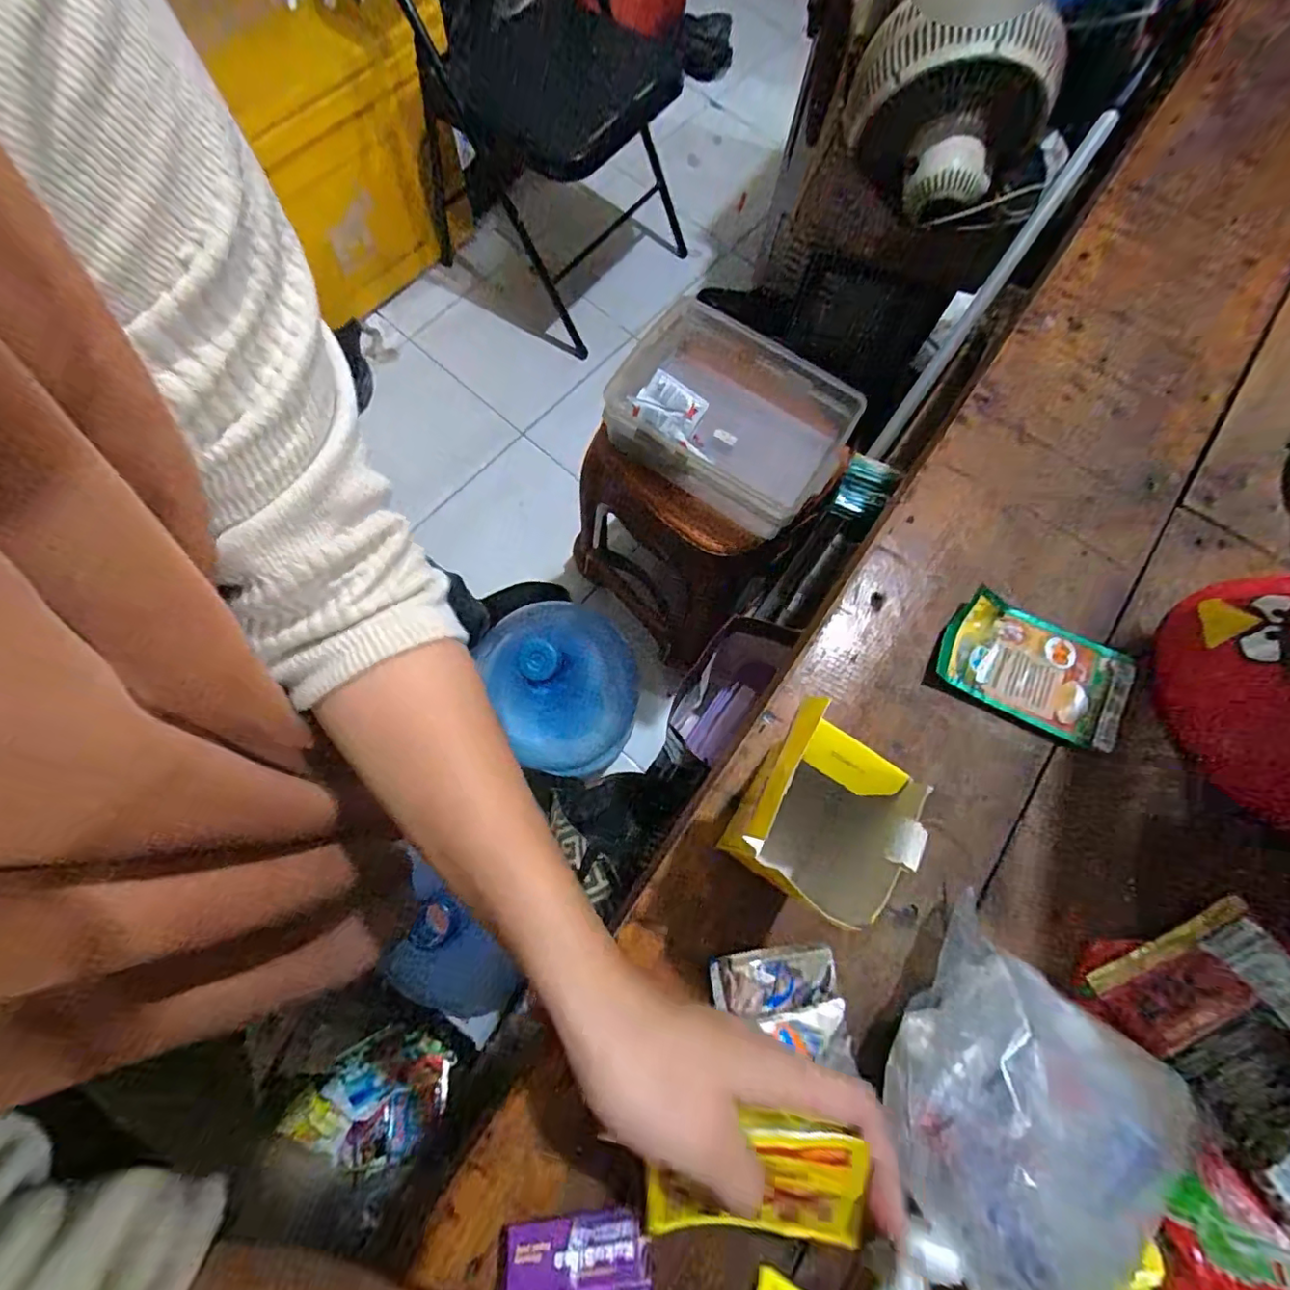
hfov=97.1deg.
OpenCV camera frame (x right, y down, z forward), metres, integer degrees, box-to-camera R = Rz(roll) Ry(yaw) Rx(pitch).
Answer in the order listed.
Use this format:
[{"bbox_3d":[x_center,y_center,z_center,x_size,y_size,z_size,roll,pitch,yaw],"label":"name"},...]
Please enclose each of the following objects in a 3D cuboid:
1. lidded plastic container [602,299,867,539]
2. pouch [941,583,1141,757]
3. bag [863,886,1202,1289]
[{"bbox_3d":[0.095,-0.298,0.736,0.308,0.081,0.210,34,76,6],"label":"lidded plastic container"},{"bbox_3d":[0.219,0.013,0.321,0.101,0.006,0.062,25,75,7],"label":"pouch"},{"bbox_3d":[0.154,0.215,0.234,0.121,0.060,0.153,35,76,9],"label":"bag"}]

